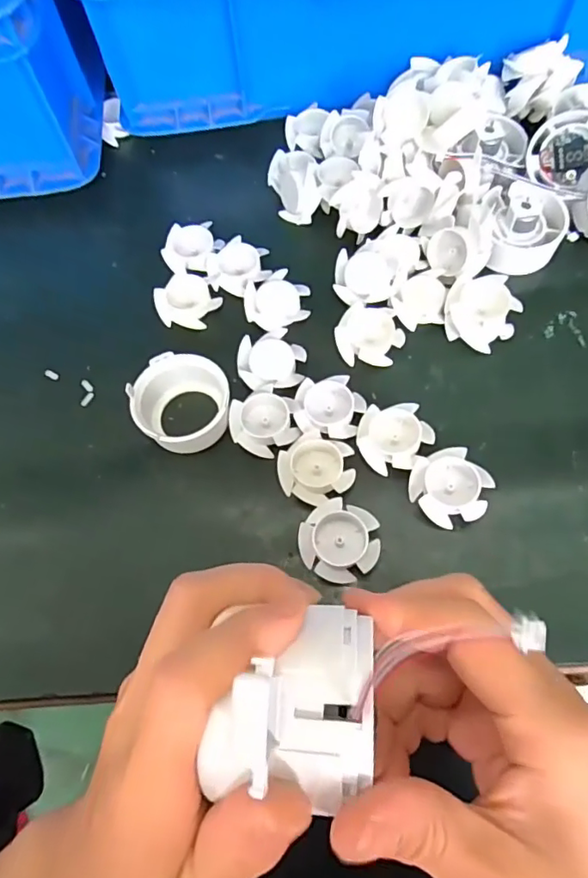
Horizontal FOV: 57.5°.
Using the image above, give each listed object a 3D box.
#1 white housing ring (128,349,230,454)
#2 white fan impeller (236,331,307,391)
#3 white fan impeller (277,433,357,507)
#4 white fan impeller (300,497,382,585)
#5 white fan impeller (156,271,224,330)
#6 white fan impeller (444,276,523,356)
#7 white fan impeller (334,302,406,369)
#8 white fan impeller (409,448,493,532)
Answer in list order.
[{"bbox_3d":[-0.064,-0.021,0.307,0.051,0.027,0.051,-1,68,3],"label":"white housing ring"},{"bbox_3d":[-0.013,-0.049,0.323,0.039,0.009,0.039,-3,68,3],"label":"white fan impeller"},{"bbox_3d":[0.012,0.017,0.293,0.040,0.012,0.037,18,70,10],"label":"white fan impeller"},{"bbox_3d":[0.024,0.052,0.276,0.040,0.013,0.040,-1,68,3],"label":"white fan impeller"},{"bbox_3d":[-0.069,-0.090,0.347,0.038,0.014,0.035,8,69,7],"label":"white fan impeller"},{"bbox_3d":[0.110,-0.074,0.319,0.035,0.027,0.036,-1,68,3],"label":"white fan impeller"},{"bbox_3d":[0.046,-0.063,0.327,0.040,0.013,0.035,1,68,4],"label":"white fan impeller"},{"bbox_3d":[0.084,0.025,0.283,0.042,0.015,0.039,-1,68,3],"label":"white fan impeller"}]

